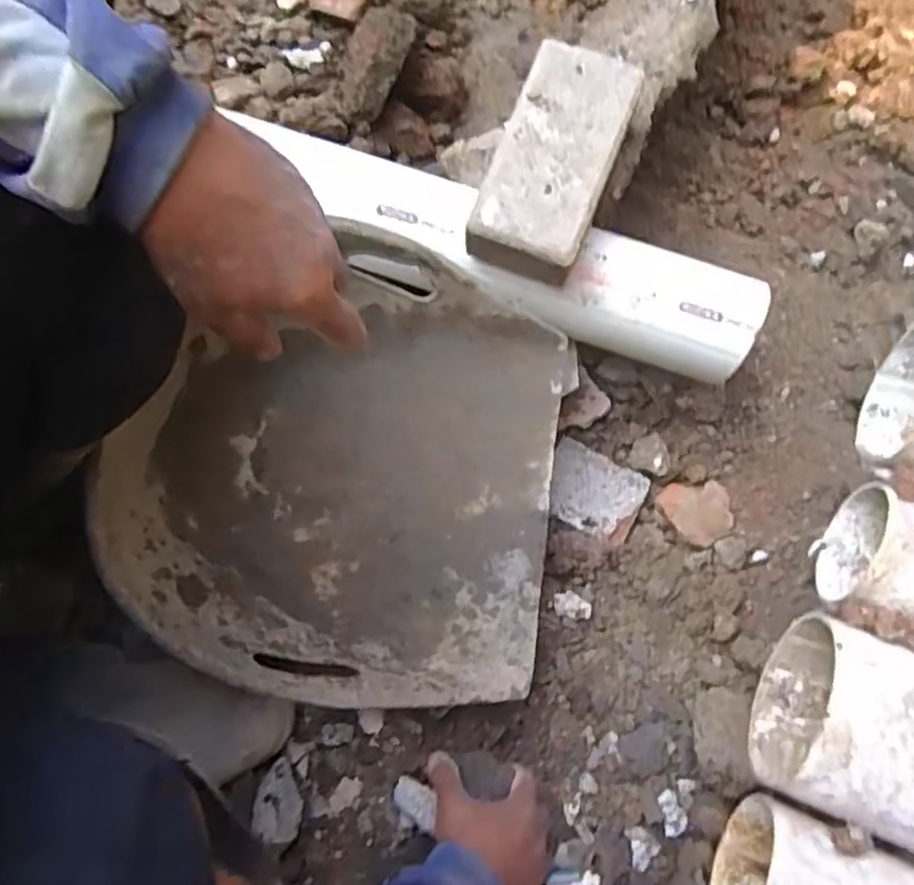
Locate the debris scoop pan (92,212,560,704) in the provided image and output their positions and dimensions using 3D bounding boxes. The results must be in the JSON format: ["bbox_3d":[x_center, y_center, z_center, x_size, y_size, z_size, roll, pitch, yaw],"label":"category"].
[{"bbox_3d":[-0.084,0.012,0.608,0.339,0.189,0.382,8,80,2],"label":"debris scoop pan"}]

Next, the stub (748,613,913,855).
[{"bbox_3d":[0.288,0.196,0.455,0.151,0.113,0.108,23,81,5],"label":"stub"}]

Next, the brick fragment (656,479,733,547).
[{"bbox_3d":[0.266,0.075,0.785,0.074,0.017,0.078,-11,54,8],"label":"brick fragment"}]

